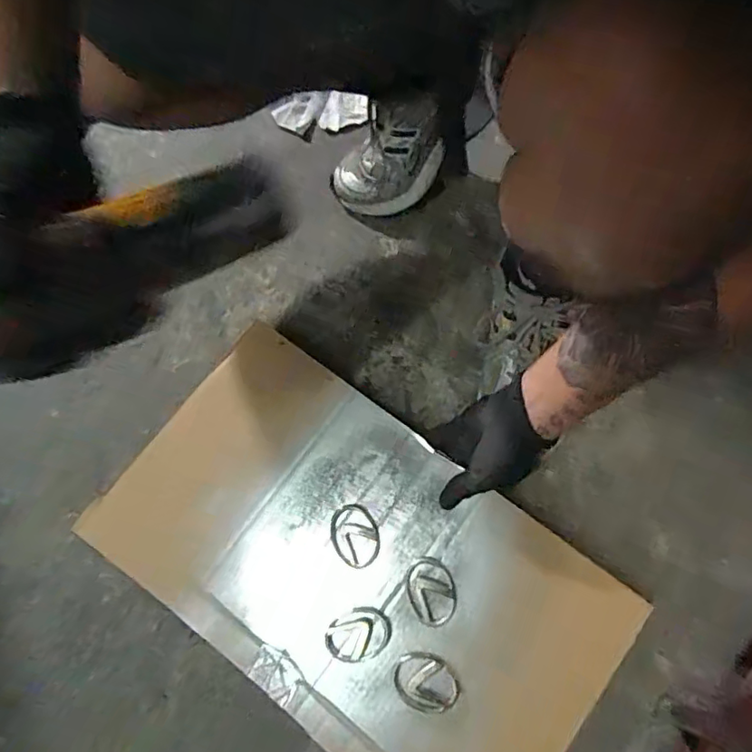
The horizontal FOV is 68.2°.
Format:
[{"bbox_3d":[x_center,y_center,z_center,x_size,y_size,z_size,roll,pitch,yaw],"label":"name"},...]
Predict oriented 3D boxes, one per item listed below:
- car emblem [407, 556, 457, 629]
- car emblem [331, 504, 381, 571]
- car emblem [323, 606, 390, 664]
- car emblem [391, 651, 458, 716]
[{"bbox_3d":[0.055,0.213,0.549,0.045,0.004,0.066,-20,69,-6],"label":"car emblem"},{"bbox_3d":[-0.021,0.164,0.574,0.044,0.004,0.065,-22,70,-7],"label":"car emblem"},{"bbox_3d":[-0.018,0.254,0.543,0.064,0.004,0.047,-27,70,-9],"label":"car emblem"},{"bbox_3d":[0.047,0.291,0.527,0.060,0.004,0.049,14,70,7],"label":"car emblem"}]

